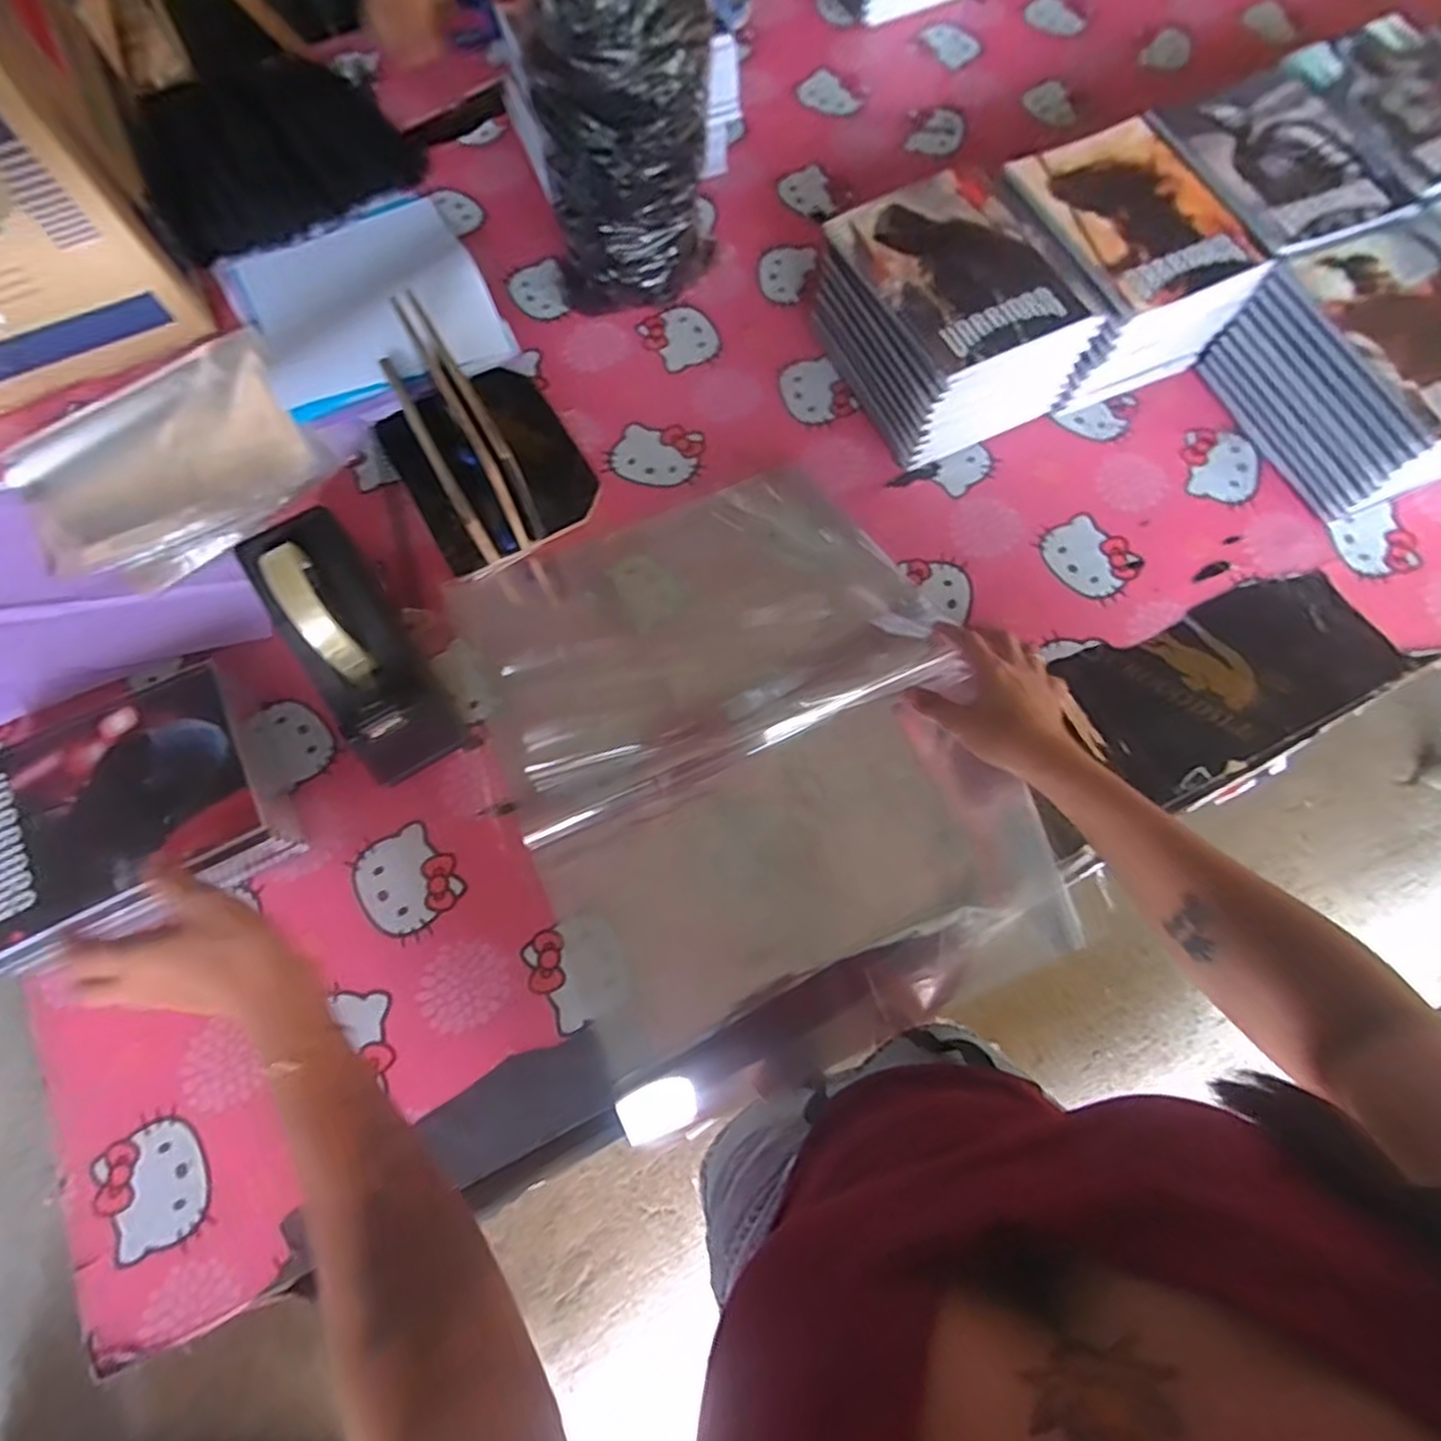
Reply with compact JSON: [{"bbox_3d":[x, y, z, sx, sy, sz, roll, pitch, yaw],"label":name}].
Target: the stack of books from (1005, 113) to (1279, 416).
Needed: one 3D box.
[{"bbox_3d":[0.364,-0.427,0.689,0.171,0.122,0.200,-23,72,-8],"label":"stack of books"}]

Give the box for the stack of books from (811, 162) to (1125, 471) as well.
[{"bbox_3d":[0.213,-0.372,0.671,0.180,0.118,0.196,-22,72,-7],"label":"stack of books"}]

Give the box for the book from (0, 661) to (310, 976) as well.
[{"bbox_3d":[-0.449,0.071,0.556,0.197,0.061,0.165,-26,73,-8],"label":"book"}]

